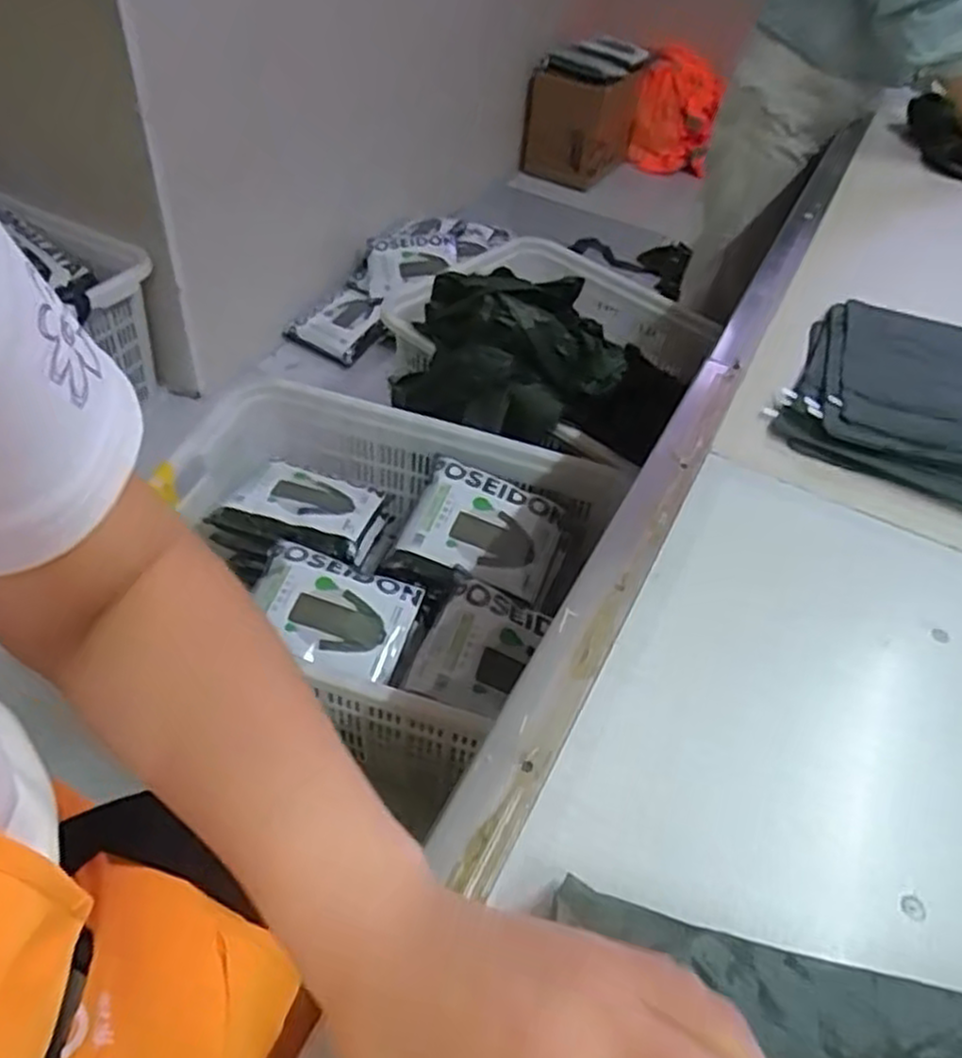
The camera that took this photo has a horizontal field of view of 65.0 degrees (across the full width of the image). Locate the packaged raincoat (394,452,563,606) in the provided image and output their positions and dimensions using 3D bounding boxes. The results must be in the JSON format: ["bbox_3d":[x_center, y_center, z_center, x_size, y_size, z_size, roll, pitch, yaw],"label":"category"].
[{"bbox_3d":[0.006,-0.001,1.345,0.263,0.045,0.207,22,63,3],"label":"packaged raincoat"}]

